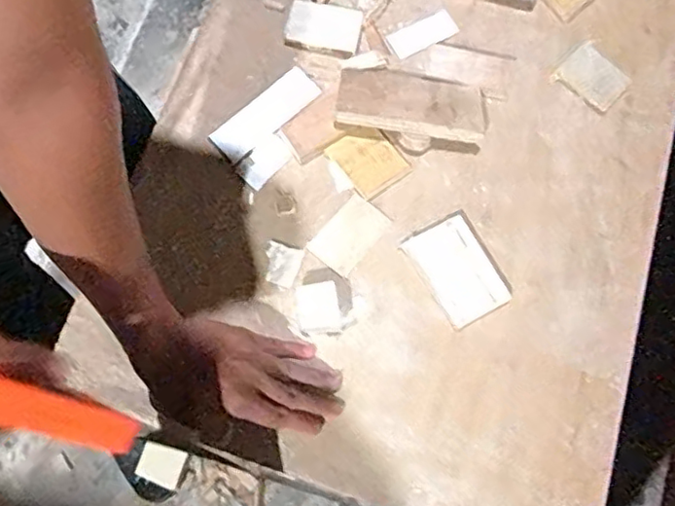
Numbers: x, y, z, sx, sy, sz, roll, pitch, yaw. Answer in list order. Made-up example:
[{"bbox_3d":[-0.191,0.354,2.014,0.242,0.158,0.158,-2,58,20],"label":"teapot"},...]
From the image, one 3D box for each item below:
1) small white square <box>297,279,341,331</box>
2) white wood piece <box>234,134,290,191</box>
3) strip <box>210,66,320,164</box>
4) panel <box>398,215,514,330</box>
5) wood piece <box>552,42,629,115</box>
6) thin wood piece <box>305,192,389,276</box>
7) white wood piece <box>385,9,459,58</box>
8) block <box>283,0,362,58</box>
[{"bbox_3d":[-0.019,0.050,0.584,0.038,0.026,0.040,-9,74,-3],"label":"small white square"},{"bbox_3d":[-0.076,-0.095,0.633,0.034,0.004,0.057,41,78,10],"label":"white wood piece"},{"bbox_3d":[-0.076,-0.146,0.649,0.125,0.004,0.043,-43,79,-12],"label":"strip"},{"bbox_3d":[0.117,0.017,0.601,0.067,0.008,0.099,-28,76,-8],"label":"panel"},{"bbox_3d":[0.279,-0.192,0.673,0.053,0.014,0.072,-37,78,-10],"label":"wood piece"},{"bbox_3d":[0.011,-0.019,0.617,0.048,0.004,0.075,39,77,10],"label":"thin wood piece"},{"bbox_3d":[0.095,-0.244,0.684,0.078,0.007,0.036,-27,76,-8],"label":"white wood piece"},{"bbox_3d":[-0.016,-0.248,0.674,0.080,0.008,0.056,15,74,4],"label":"block"}]

